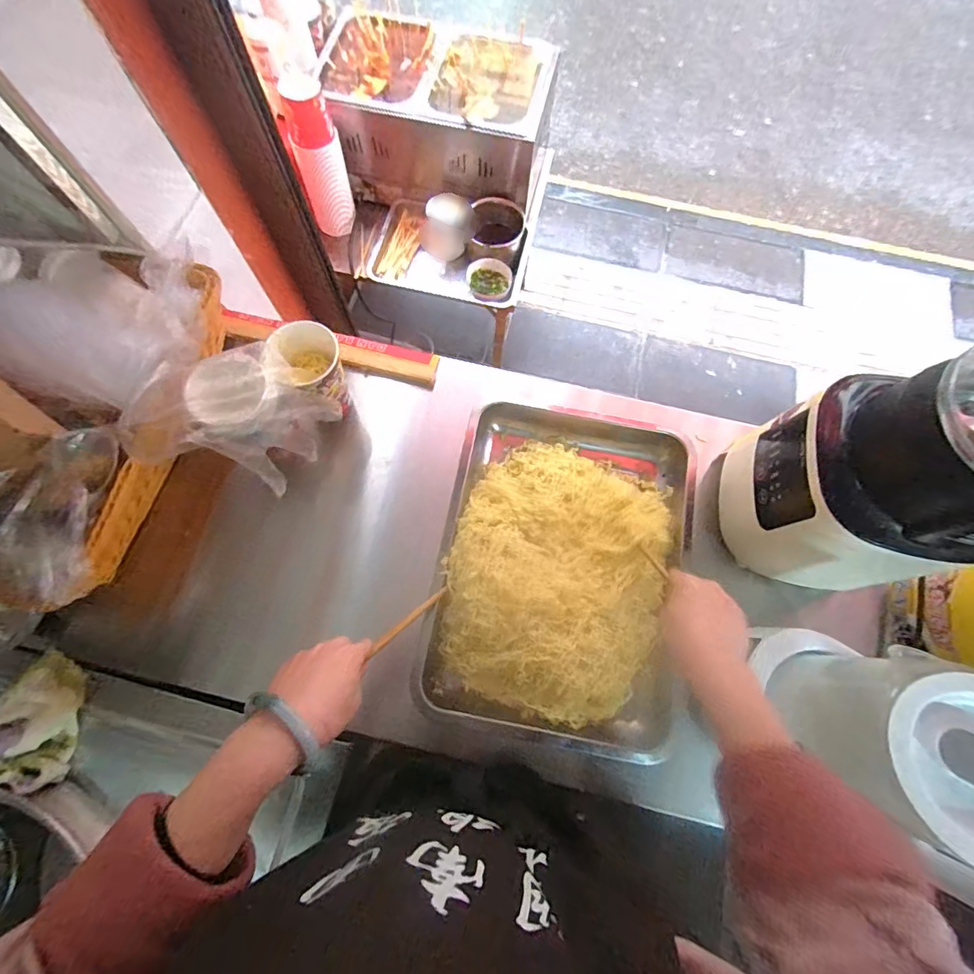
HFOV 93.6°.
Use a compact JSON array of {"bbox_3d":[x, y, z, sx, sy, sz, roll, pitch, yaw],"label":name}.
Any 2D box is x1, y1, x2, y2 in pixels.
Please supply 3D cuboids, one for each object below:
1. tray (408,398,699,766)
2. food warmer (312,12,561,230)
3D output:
[{"bbox_3d":[0.088,0.088,0.545,0.296,0.076,0.400,13,73,2],"label":"tray"},{"bbox_3d":[-0.112,-0.927,1.158,0.538,0.241,0.301,6,73,0],"label":"food warmer"}]

